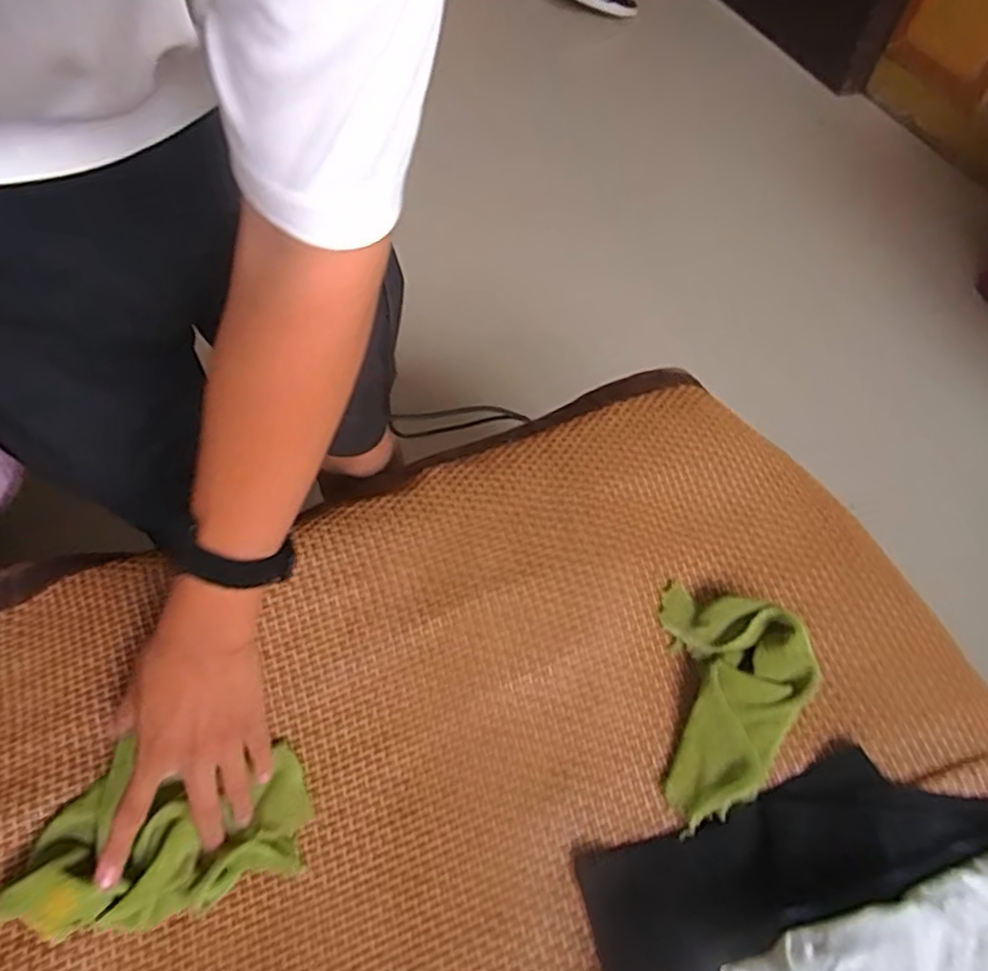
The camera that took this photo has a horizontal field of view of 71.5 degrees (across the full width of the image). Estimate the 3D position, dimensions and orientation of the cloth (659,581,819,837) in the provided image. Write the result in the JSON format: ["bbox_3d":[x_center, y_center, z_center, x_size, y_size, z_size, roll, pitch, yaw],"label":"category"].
[{"bbox_3d":[0.190,0.169,0.535,0.113,0.035,0.172,8,57,4],"label":"cloth"}]

